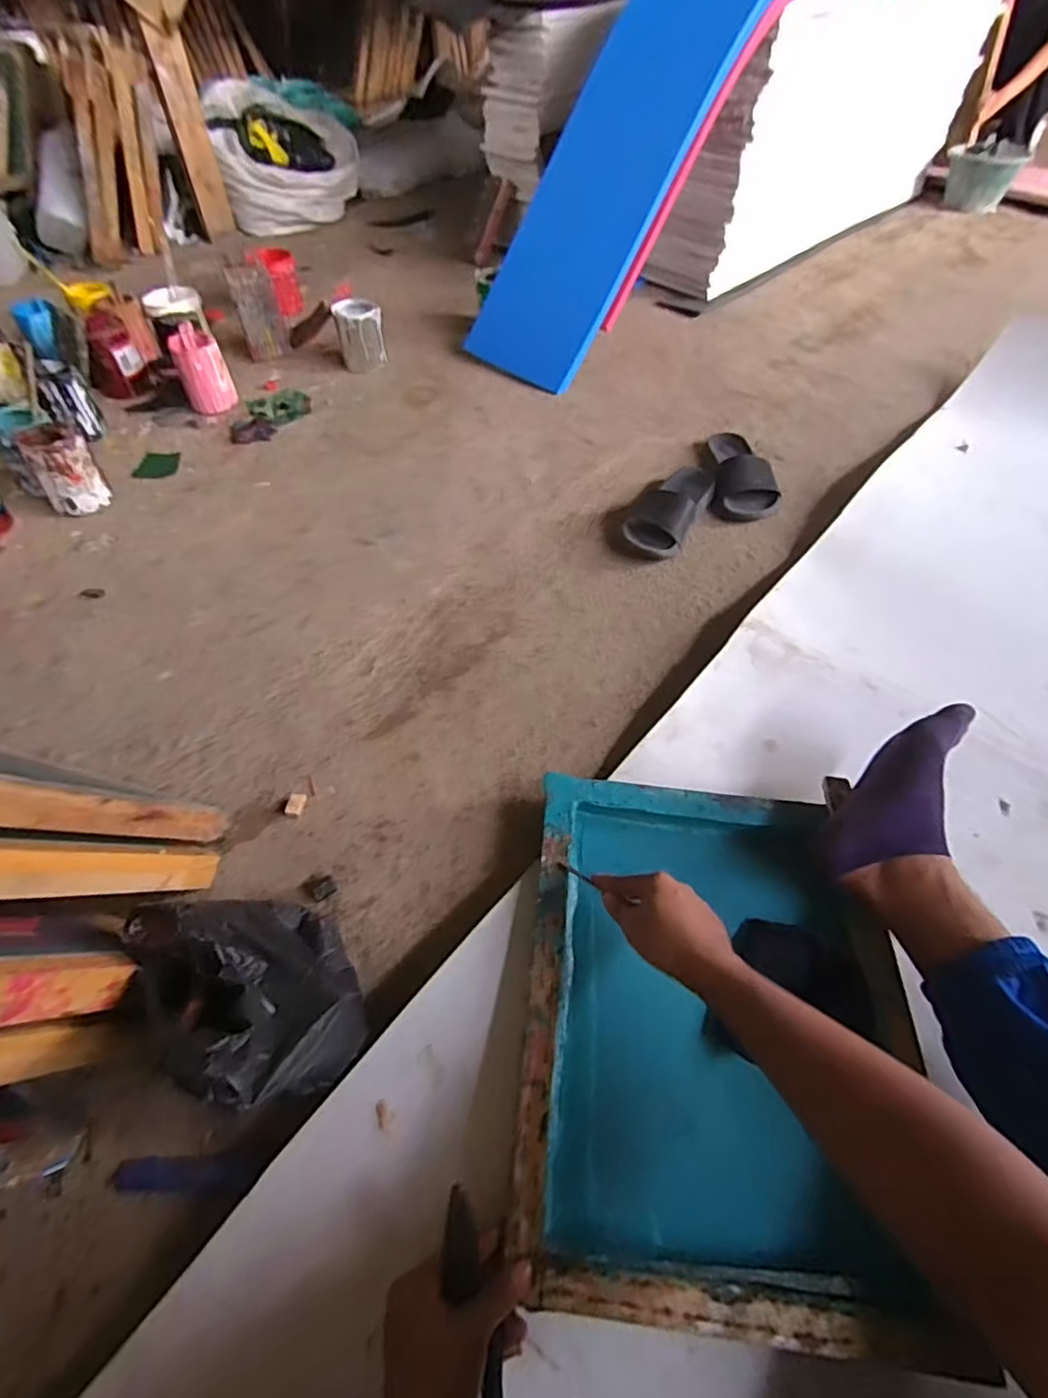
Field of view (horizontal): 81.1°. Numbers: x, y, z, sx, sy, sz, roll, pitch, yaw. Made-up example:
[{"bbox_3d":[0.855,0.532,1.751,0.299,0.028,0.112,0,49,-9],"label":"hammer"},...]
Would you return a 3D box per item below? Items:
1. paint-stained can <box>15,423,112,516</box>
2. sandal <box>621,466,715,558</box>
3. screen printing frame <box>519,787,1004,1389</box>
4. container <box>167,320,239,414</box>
[{"bbox_3d":[-0.836,-0.423,1.119,0.100,0.135,0.107,0,55,0],"label":"paint-stained can"},{"bbox_3d":[0.263,-0.343,1.095,0.107,0.057,0.224,26,58,17],"label":"sandal"},{"bbox_3d":[0.178,0.289,0.587,0.343,0.063,0.446,5,55,3],"label":"screen printing frame"},{"bbox_3d":[-0.702,-0.718,1.338,0.099,0.134,0.108,-21,57,-15],"label":"container"}]

